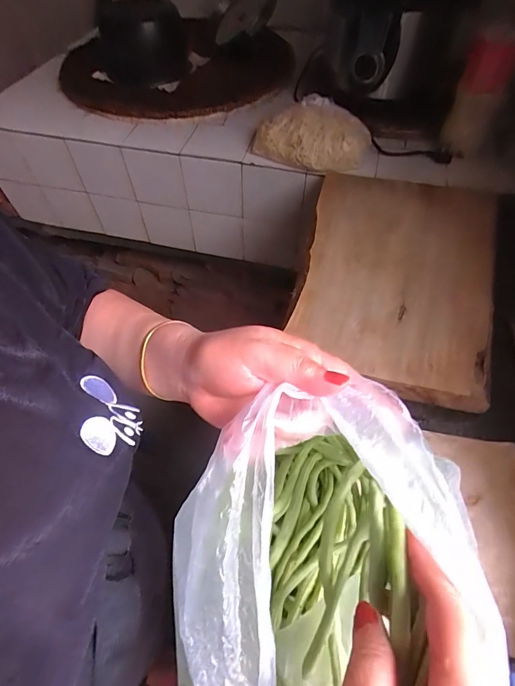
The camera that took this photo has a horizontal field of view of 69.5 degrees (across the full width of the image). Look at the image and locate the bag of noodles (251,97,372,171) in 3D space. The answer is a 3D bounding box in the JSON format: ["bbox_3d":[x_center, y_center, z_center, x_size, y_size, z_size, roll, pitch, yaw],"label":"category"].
[{"bbox_3d":[0.105,-0.404,0.723,0.233,0.096,0.078,5,57,3],"label":"bag of noodles"}]

